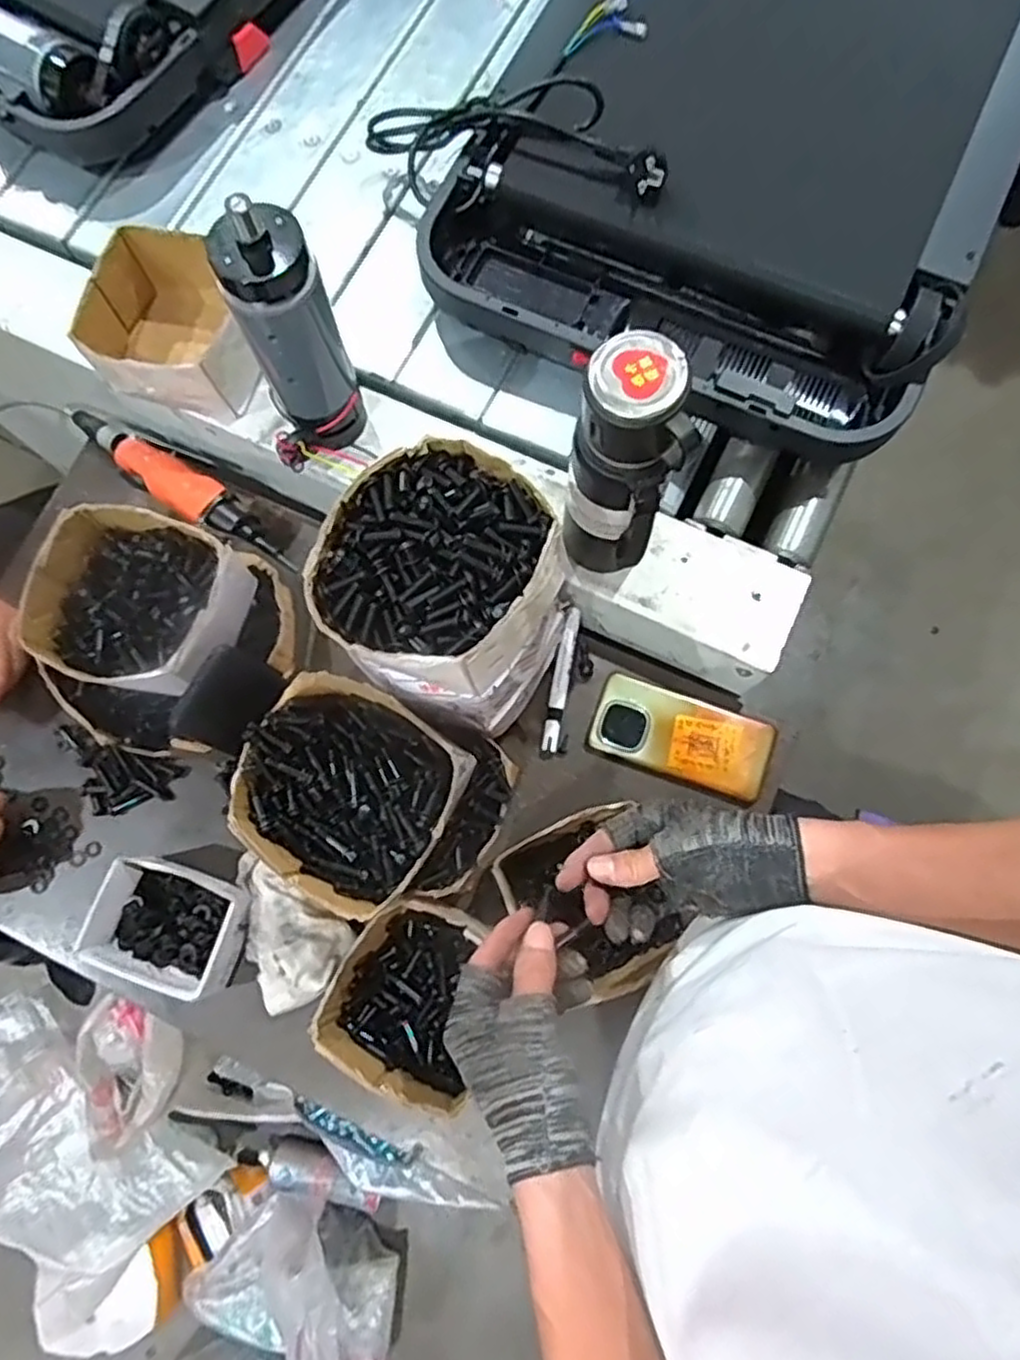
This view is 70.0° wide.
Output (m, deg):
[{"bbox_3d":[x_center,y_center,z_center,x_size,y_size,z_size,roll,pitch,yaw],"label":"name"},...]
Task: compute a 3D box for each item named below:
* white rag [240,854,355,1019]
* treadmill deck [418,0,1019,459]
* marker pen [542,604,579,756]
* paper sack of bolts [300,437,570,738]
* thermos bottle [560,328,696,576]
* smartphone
[{"bbox_3d":[-0.199,0.215,0.640,0.087,0.029,0.129,-32,78,-6],"label":"white rag"},{"bbox_3d":[0.312,-0.721,0.749,0.498,0.096,0.986,25,79,7],"label":"treadmill deck"},{"bbox_3d":[0.049,-0.003,0.702,0.018,0.019,0.144,8,77,3],"label":"marker pen"},{"bbox_3d":[-0.044,-0.064,0.573,0.157,0.207,0.170,16,78,5],"label":"paper sack of bolts"},{"bbox_3d":[0.083,-0.152,0.548,0.074,0.226,0.072,0,77,1],"label":"thermos bottle"},{"bbox_3d":[0.162,0.052,0.685,0.164,0.014,0.079,20,78,6],"label":"smartphone"}]

